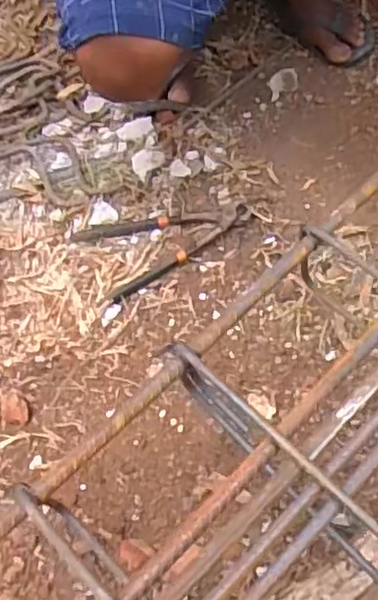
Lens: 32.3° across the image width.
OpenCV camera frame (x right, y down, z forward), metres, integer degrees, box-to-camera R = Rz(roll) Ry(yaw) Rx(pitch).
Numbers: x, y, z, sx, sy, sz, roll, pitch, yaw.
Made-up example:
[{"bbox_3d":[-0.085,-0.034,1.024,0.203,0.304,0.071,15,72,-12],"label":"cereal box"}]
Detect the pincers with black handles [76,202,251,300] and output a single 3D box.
[{"bbox_3d":[-0.034,-0.092,0.823,0.201,0.018,0.118,-30,62,-15],"label":"pincers with black handles"}]

